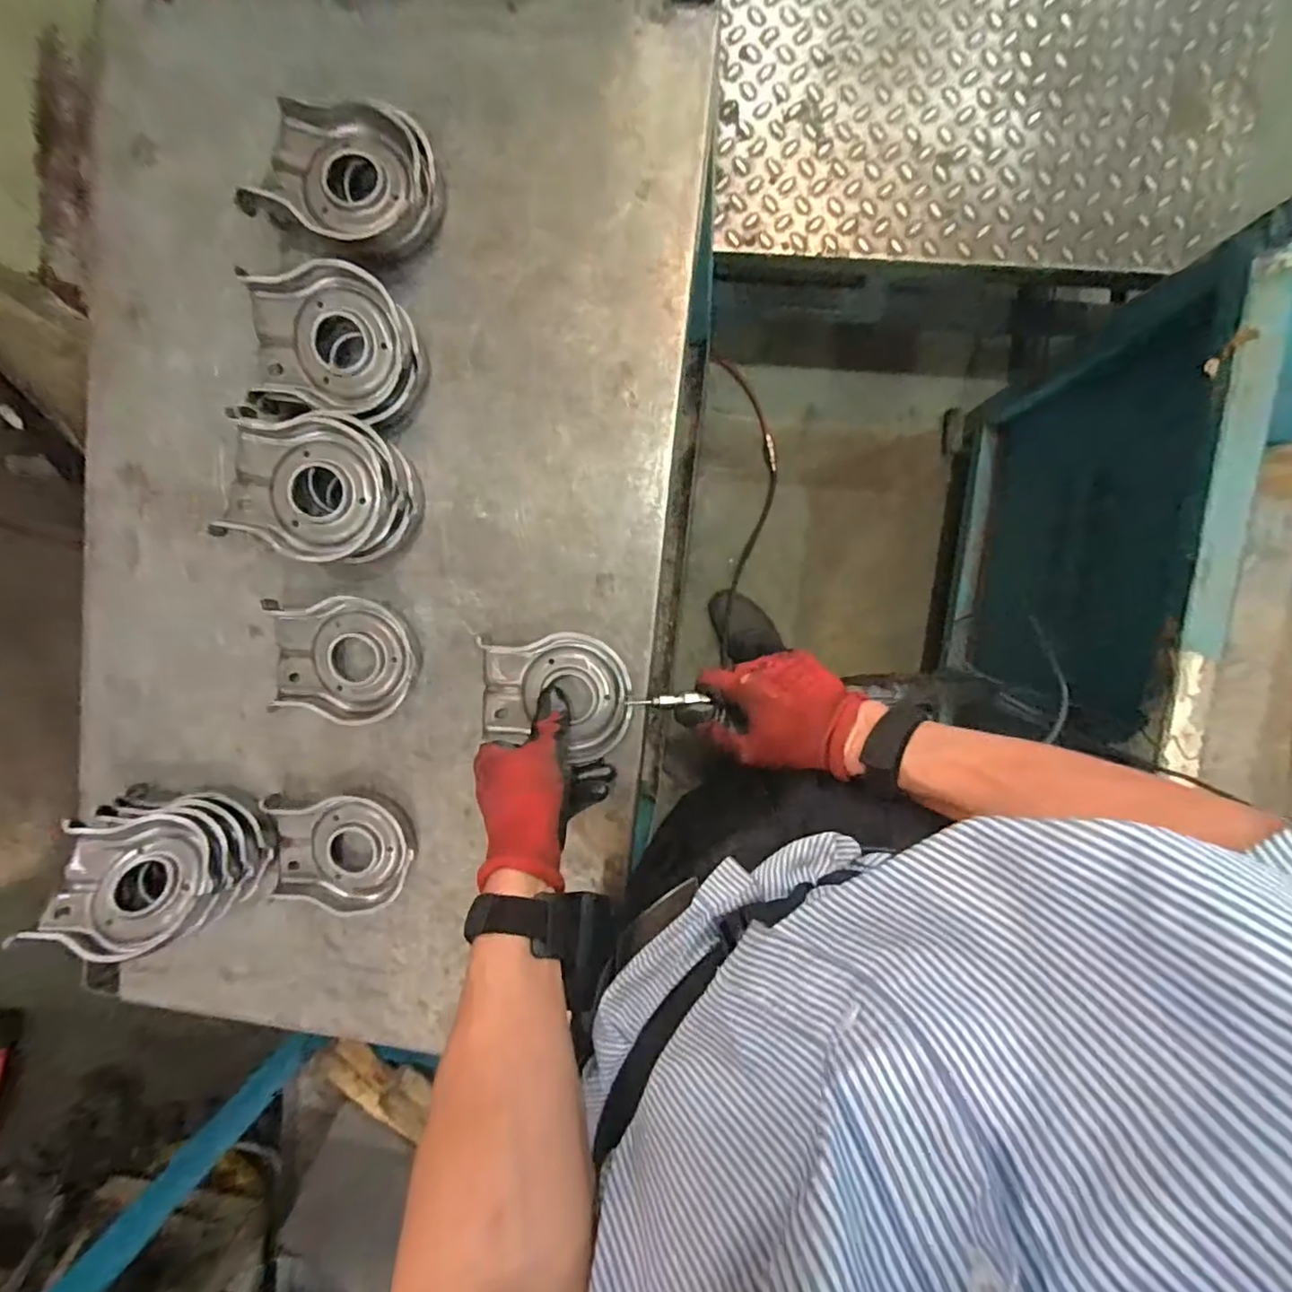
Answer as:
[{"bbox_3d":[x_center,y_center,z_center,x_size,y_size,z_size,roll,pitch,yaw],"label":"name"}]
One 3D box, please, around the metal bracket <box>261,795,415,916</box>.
[{"bbox_3d":[-0.265,0.176,0.513,0.119,0.027,0.097,-3,93,8],"label":"metal bracket"}]

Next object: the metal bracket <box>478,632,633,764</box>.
[{"bbox_3d":[-0.073,0.039,0.479,0.121,0.024,0.096,4,94,7],"label":"metal bracket"}]

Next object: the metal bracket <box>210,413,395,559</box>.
[{"bbox_3d":[-0.262,-0.121,0.456,0.119,0.030,0.103,11,95,4],"label":"metal bracket"}]

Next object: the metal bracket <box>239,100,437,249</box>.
[{"bbox_3d":[-0.228,-0.356,0.457,0.127,0.049,0.114,30,97,5],"label":"metal bracket"}]

